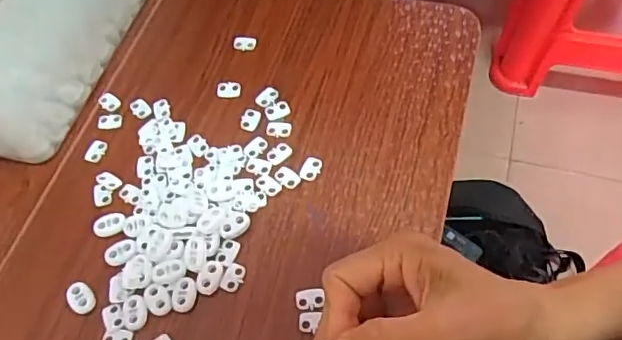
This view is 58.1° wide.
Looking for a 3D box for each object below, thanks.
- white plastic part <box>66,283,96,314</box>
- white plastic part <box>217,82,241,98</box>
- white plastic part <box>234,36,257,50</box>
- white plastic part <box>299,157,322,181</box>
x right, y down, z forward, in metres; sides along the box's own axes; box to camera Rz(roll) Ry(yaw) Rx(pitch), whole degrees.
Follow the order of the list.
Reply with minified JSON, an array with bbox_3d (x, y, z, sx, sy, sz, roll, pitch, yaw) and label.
[{"bbox_3d":[-0.153,0.084,0.371,0.015,0.006,0.021,-41,65,-18],"label":"white plastic part"},{"bbox_3d":[-0.067,-0.066,0.453,0.019,0.004,0.014,3,60,6],"label":"white plastic part"},{"bbox_3d":[-0.057,-0.109,0.479,0.019,0.006,0.013,3,60,6],"label":"white plastic part"},{"bbox_3d":[0.000,-0.001,0.409,0.013,0.004,0.019,20,63,15],"label":"white plastic part"}]

